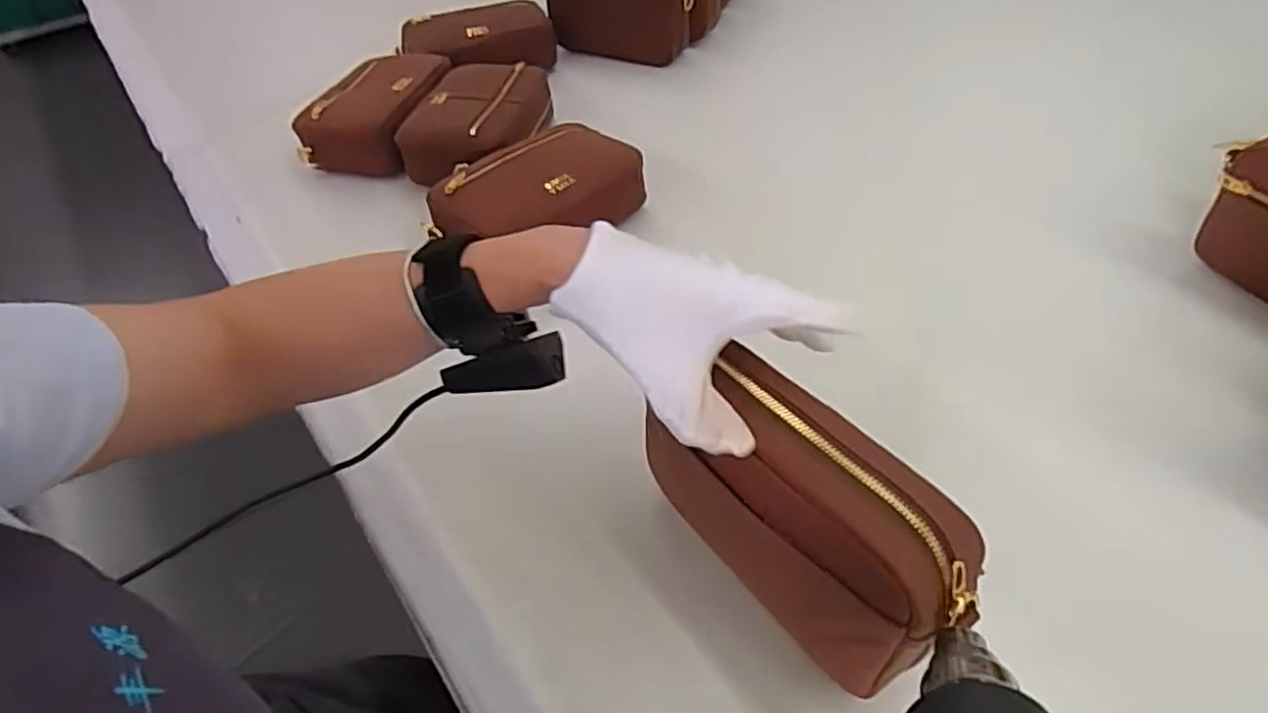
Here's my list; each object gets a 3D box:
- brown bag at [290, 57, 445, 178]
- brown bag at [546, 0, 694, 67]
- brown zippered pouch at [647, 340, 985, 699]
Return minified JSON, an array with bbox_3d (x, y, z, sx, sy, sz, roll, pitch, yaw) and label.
[{"bbox_3d":[-0.291,-0.285,0.817,0.121,0.068,0.181,6,48,12],"label":"brown bag"},{"bbox_3d":[-0.015,-0.459,0.931,0.207,0.142,0.045,14,50,18],"label":"brown bag"},{"bbox_3d":[0.085,0.080,0.365,0.075,0.091,0.172,-32,52,-22],"label":"brown zippered pouch"}]

